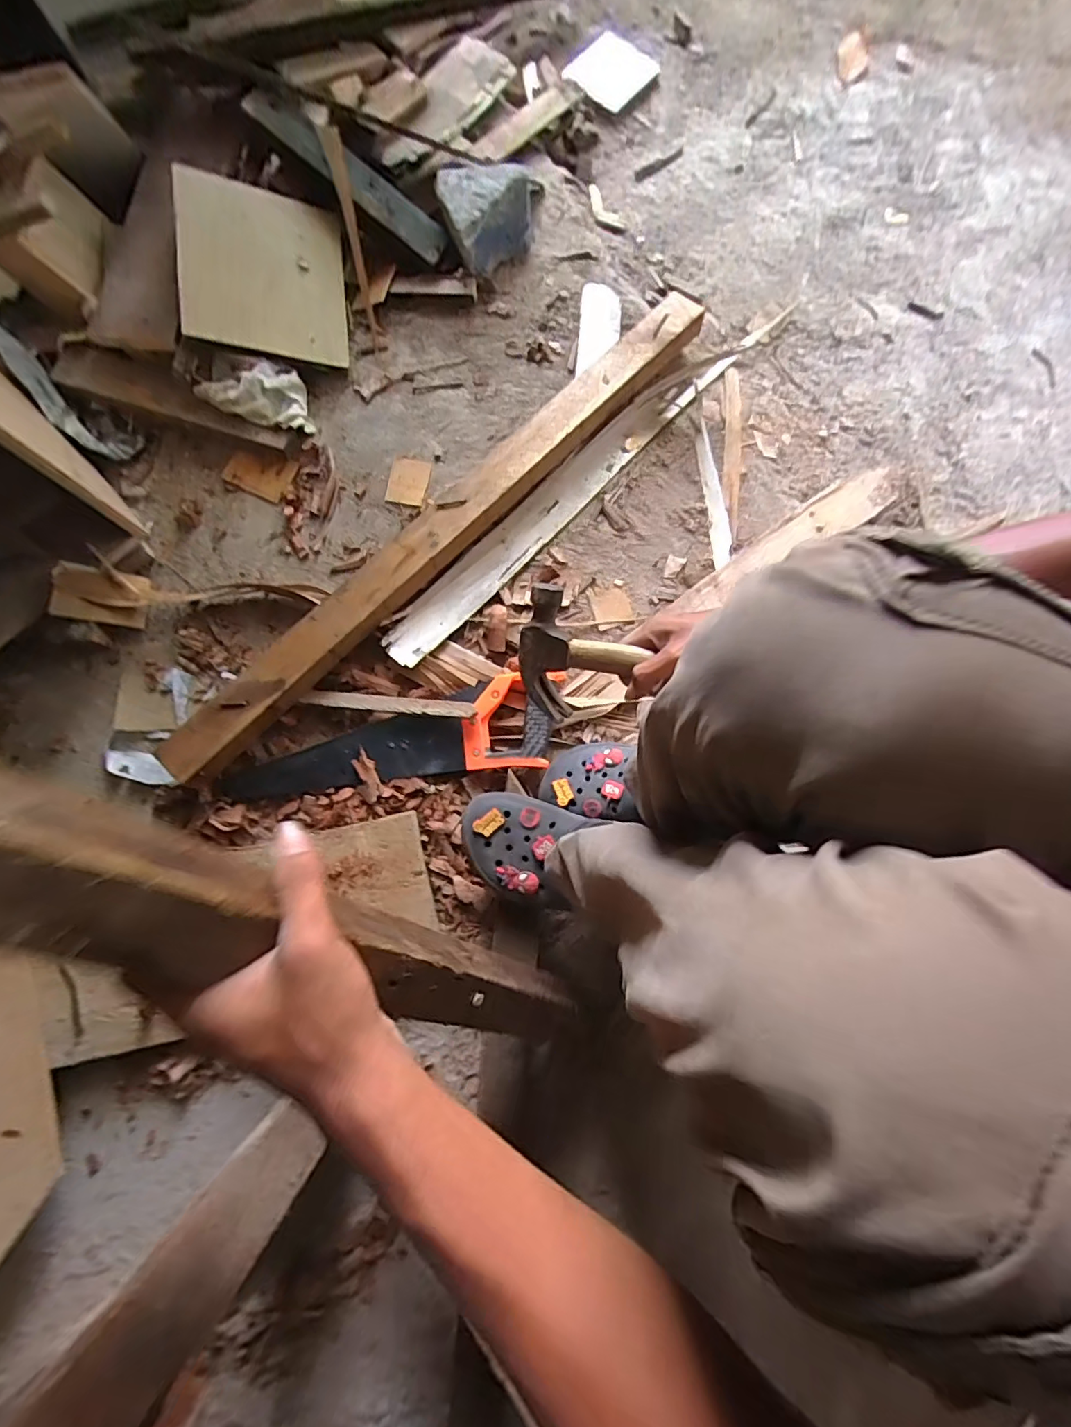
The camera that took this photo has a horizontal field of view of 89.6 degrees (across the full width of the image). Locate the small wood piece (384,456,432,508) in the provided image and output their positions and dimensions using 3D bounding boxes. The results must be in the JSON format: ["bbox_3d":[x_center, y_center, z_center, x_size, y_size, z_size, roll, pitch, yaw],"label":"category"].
[{"bbox_3d":[-0.180,-0.325,0.753,0.055,0.012,0.067,12,80,2],"label":"small wood piece"}]

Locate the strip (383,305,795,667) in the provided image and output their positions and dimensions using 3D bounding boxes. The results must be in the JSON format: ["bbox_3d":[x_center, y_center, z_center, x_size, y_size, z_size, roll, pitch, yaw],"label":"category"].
[{"bbox_3d":[0.081,-0.341,0.748,0.051,0.028,0.761,44,82,7],"label":"strip"}]

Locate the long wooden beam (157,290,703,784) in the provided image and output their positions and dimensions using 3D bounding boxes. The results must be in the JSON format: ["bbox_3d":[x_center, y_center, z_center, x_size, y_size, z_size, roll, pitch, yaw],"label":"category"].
[{"bbox_3d":[-0.095,-0.266,0.695,0.081,0.035,0.935,44,82,7],"label":"long wooden beam"}]

